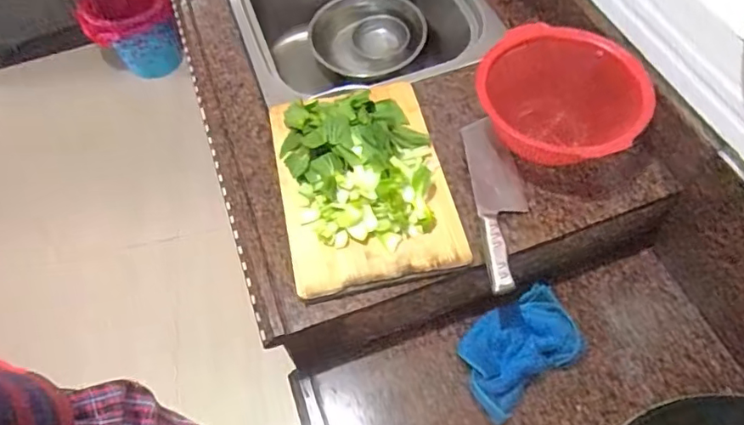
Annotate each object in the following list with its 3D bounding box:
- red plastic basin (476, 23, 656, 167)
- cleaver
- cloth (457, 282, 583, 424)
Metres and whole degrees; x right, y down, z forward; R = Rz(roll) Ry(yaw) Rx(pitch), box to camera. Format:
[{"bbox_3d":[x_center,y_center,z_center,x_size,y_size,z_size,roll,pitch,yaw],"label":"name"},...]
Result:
[{"bbox_3d":[0.254,-0.152,0.711,0.209,0.093,0.189,29,65,19],"label":"red plastic basin"},{"bbox_3d":[0.167,-0.020,0.686,0.067,0.023,0.258,-4,59,1],"label":"cleaver"},{"bbox_3d":[0.199,0.178,0.708,0.176,0.043,0.112,-33,63,-15],"label":"cloth"}]

